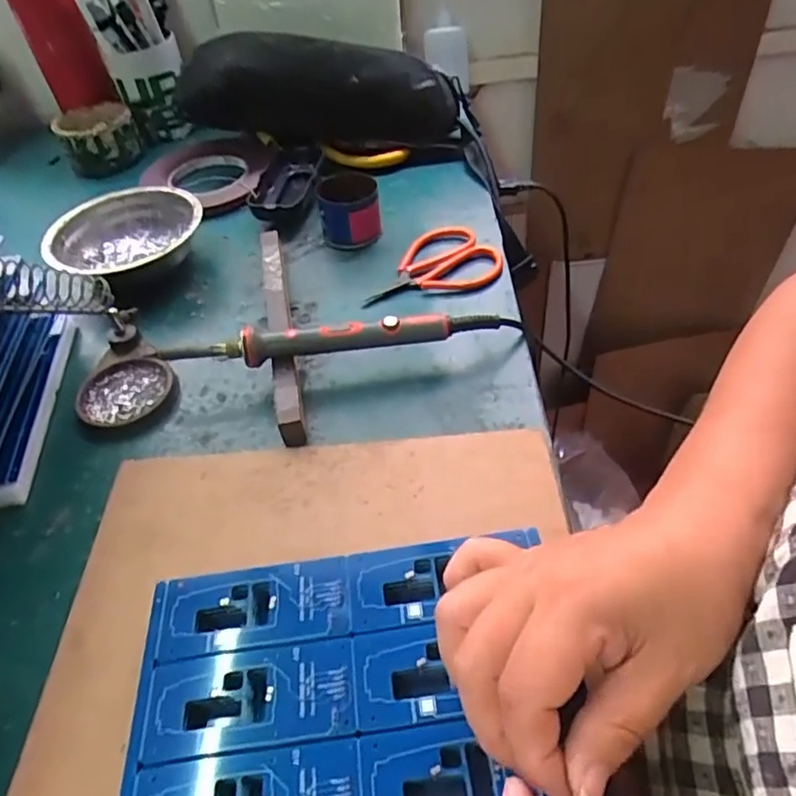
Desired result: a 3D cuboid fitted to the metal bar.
[{"bbox_3d":[-0.088,-0.056,0.442,0.017,0.023,0.219,-11,48,-5],"label":"metal bar"}]

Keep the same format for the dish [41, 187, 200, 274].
[{"bbox_3d":[-0.231,-0.133,0.513,0.127,0.041,0.114,-26,51,-17],"label":"dish"}]

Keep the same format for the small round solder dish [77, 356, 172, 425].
[{"bbox_3d":[-0.191,-0.005,0.415,0.057,0.006,0.063,27,55,25],"label":"small round solder dish"}]

